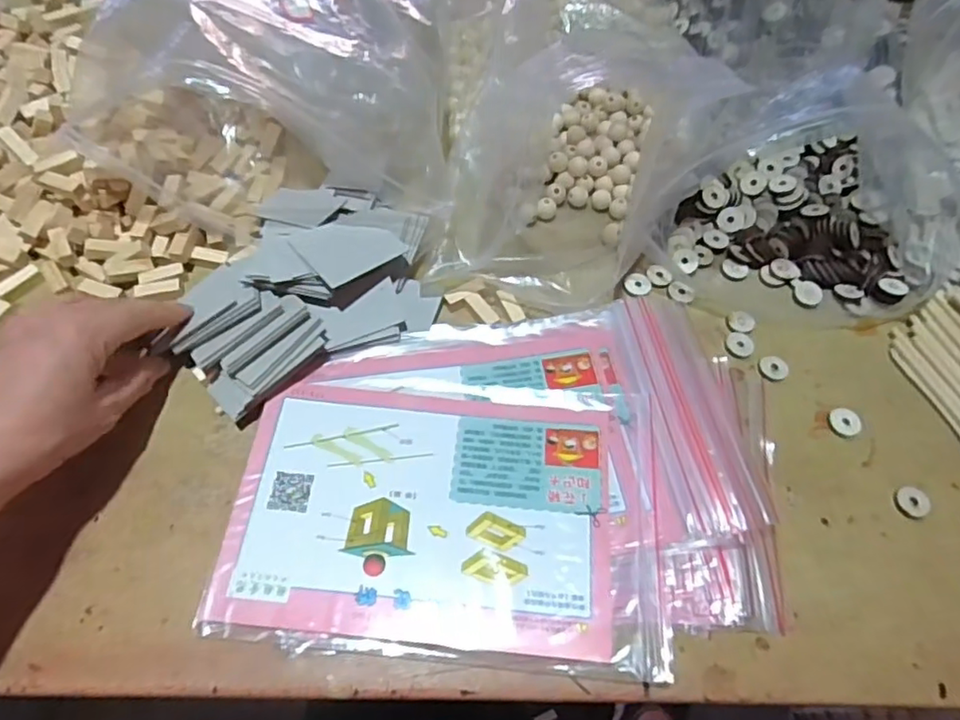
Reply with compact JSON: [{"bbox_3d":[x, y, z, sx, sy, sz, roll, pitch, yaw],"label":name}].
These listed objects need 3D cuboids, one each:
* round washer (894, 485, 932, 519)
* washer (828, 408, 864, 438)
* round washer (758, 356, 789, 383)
[{"bbox_3d":[0.260,0.085,0.366,0.018,0.005,0.019,1,59,-2],"label":"round washer"},{"bbox_3d":[0.236,0.040,0.393,0.019,0.004,0.020,1,59,-2],"label":"washer"},{"bbox_3d":[0.199,0.006,0.415,0.021,0.004,0.019,-29,65,-19],"label":"round washer"}]

